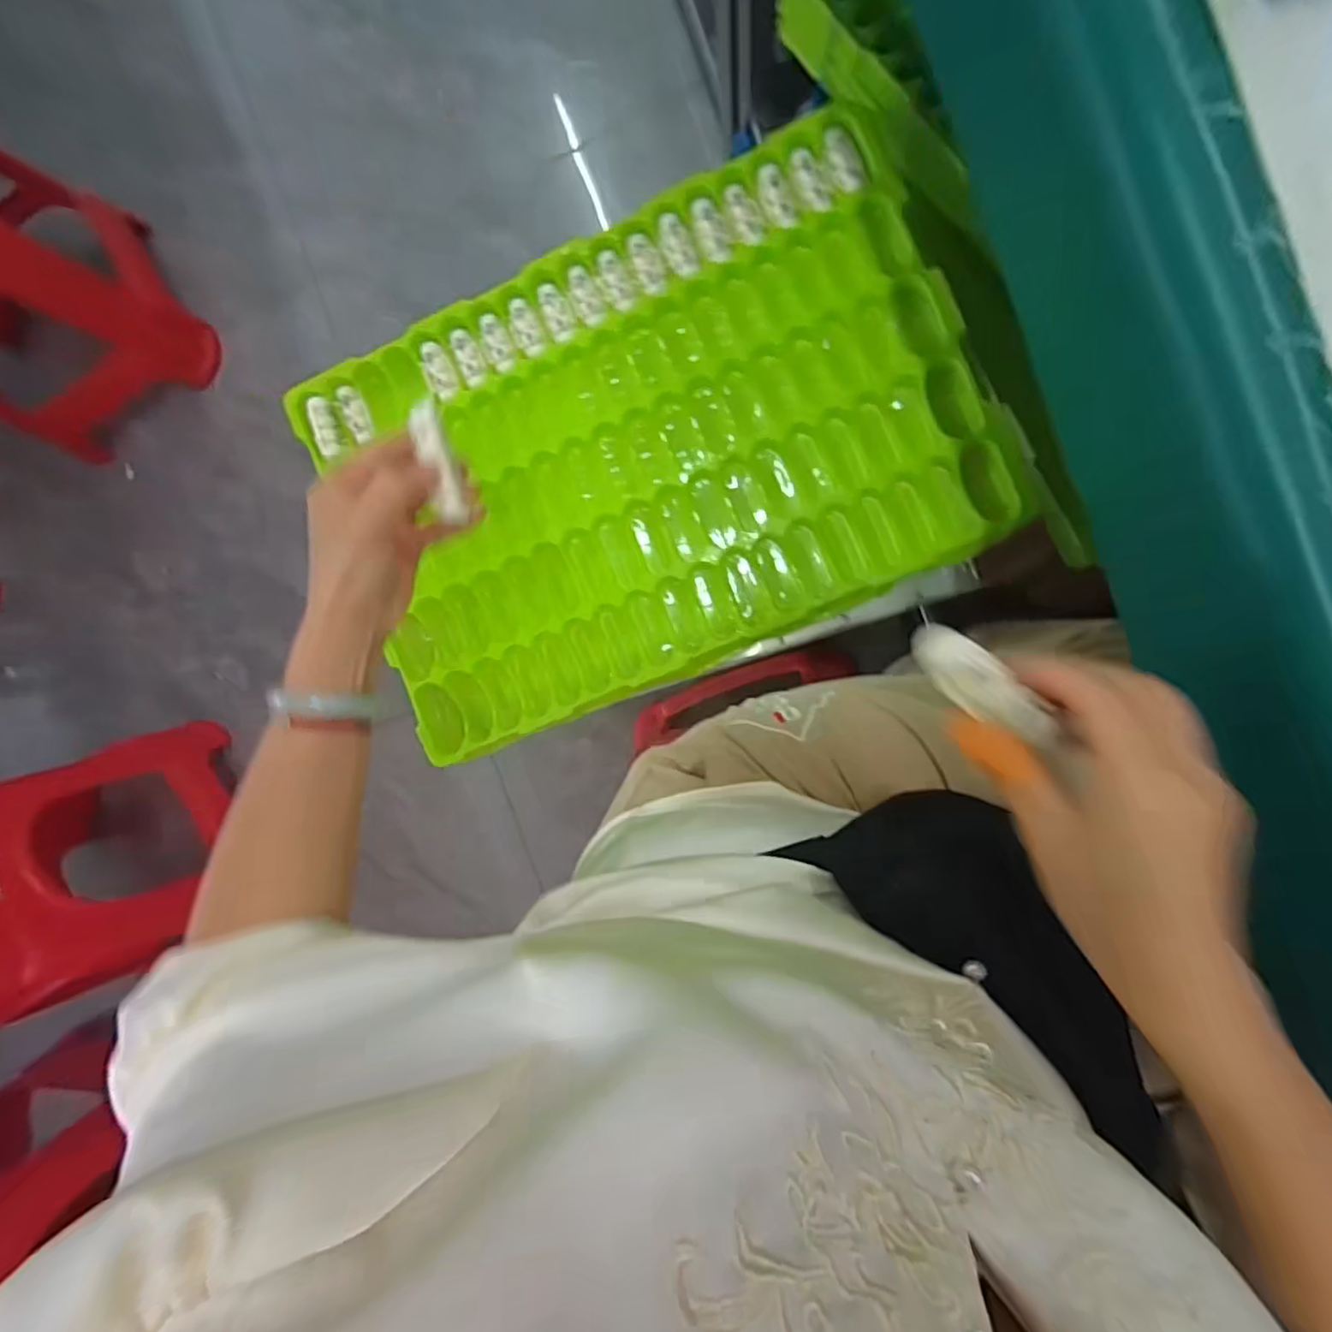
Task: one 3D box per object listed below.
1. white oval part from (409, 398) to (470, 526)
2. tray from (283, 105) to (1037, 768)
[{"bbox_3d":[-0.127,-0.114,0.353,0.017,0.011,0.061,-10,110,8],"label":"white oval part"},{"bbox_3d":[-0.024,-0.187,0.579,0.560,0.031,0.389,-23,89,8],"label":"tray"}]

